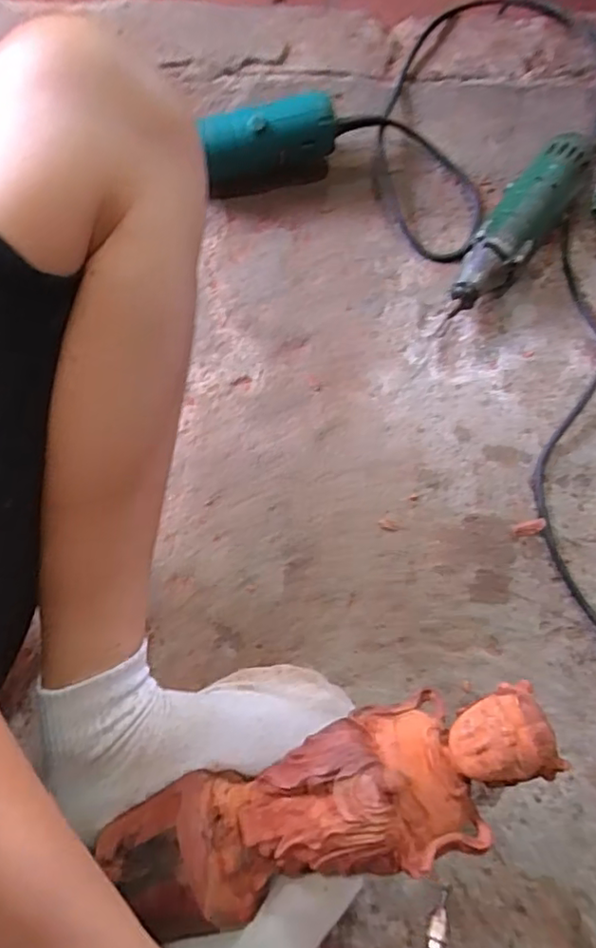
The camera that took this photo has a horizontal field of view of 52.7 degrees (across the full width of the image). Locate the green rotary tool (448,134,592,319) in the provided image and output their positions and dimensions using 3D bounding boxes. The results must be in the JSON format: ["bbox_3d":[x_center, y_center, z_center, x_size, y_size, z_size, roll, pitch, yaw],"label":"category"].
[{"bbox_3d":[0.198,-0.222,0.546,0.053,0.059,0.202,35,72,11],"label":"green rotary tool"}]

